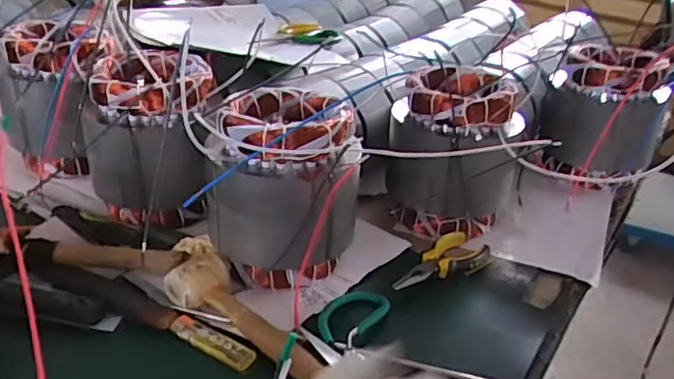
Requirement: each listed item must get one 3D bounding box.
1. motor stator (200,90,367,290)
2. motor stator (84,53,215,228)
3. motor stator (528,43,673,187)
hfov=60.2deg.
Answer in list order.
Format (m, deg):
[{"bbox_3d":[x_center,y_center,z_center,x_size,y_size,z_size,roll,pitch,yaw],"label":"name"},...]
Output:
[{"bbox_3d":[-0.053,-0.004,0.617,0.140,0.180,0.140,4,31,-2],"label":"motor stator"},{"bbox_3d":[-0.223,-0.060,0.701,0.146,0.169,0.125,-7,33,-19],"label":"motor stator"},{"bbox_3d":[0.387,-0.108,0.871,0.161,0.178,0.163,17,33,19],"label":"motor stator"}]

